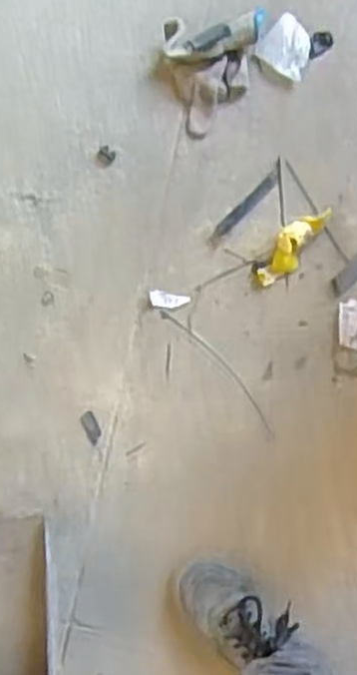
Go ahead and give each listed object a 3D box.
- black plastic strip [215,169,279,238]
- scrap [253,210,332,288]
[{"bbox_3d":[0.094,-0.186,1.070,0.120,0.007,0.014,-43,90,4],"label":"black plastic strip"},{"bbox_3d":[0.156,-0.127,1.057,0.046,0.033,0.136,37,94,1],"label":"scrap"}]

